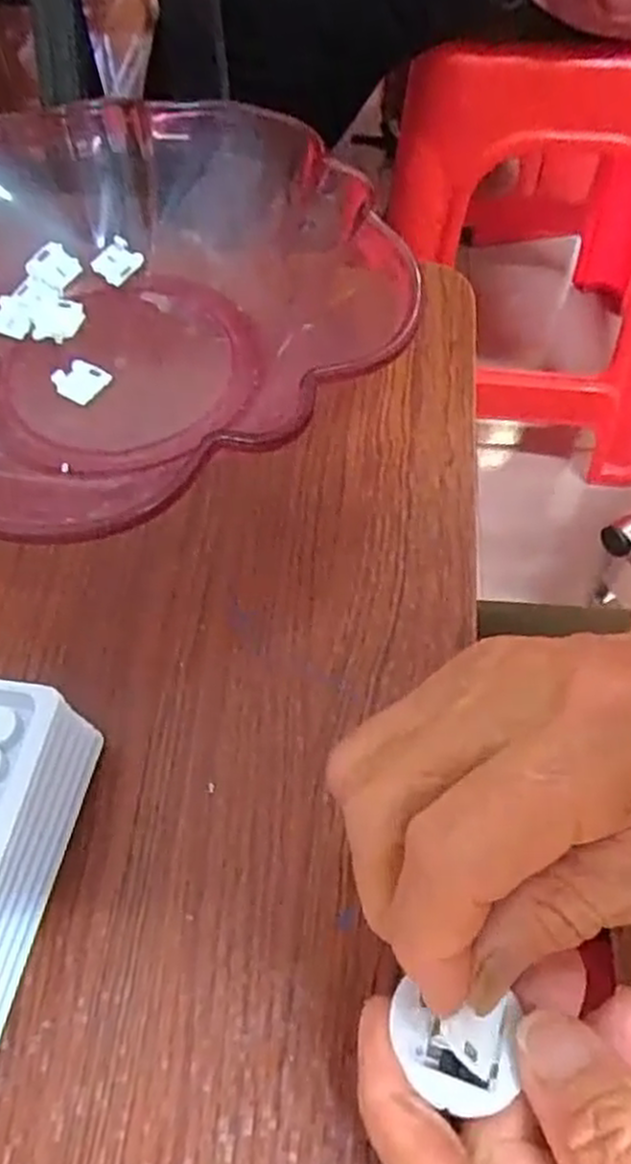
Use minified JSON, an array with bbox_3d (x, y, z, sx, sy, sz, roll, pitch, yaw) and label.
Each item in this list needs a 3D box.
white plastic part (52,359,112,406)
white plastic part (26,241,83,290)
[{"bbox_3d":[-0.105,-0.090,0.344,0.021,0.006,0.020,32,64,17],"label":"white plastic part"},{"bbox_3d":[-0.130,-0.157,0.382,0.023,0.004,0.021,43,80,0],"label":"white plastic part"}]

